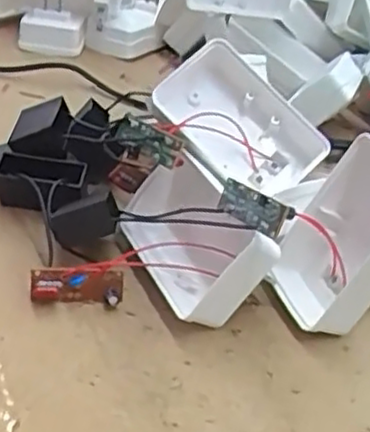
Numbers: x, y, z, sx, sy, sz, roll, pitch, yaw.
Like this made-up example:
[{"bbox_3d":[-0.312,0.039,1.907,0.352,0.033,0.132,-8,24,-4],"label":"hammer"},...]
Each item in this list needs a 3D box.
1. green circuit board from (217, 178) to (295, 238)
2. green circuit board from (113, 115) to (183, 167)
[{"bbox_3d":[0.031,-0.004,0.324,0.006,0.016,0.045,20,5,-36],"label":"green circuit board"},{"bbox_3d":[-0.021,-0.040,0.371,0.046,0.016,0.006,30,3,35],"label":"green circuit board"}]

